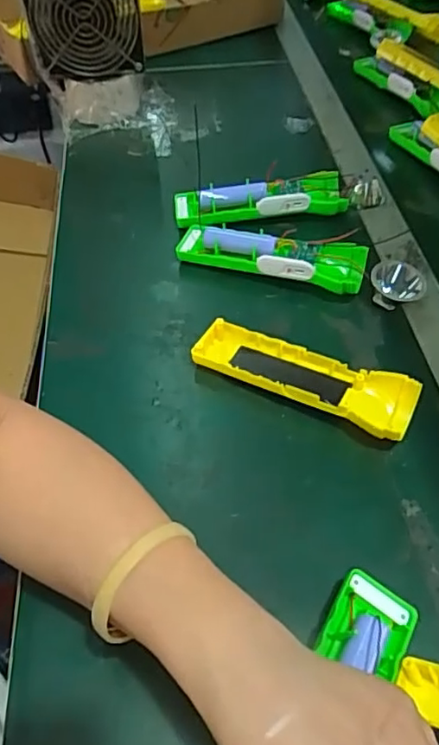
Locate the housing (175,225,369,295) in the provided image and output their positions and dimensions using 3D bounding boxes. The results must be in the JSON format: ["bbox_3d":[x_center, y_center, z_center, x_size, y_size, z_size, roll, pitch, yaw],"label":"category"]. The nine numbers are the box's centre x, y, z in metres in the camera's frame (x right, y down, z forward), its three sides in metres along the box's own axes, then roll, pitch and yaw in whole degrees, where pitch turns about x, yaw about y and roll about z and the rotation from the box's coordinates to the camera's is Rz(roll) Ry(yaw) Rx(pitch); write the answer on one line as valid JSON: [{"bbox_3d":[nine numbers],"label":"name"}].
[{"bbox_3d":[0.044,-0.101,0.514,0.161,0.033,0.042,14,51,14],"label":"housing"}]

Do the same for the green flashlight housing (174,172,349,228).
[{"bbox_3d":[0.039,-0.165,0.567,0.165,0.035,0.045,-6,50,-3],"label":"green flashlight housing"}]

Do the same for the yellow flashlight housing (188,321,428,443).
[{"bbox_3d":[0.059,0.005,0.431,0.163,0.024,0.047,21,53,19],"label":"yellow flashlight housing"}]

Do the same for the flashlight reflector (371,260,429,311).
[{"bbox_3d":[0.148,-0.075,0.482,0.043,0.031,0.037,17,52,17],"label":"flashlight reflector"}]

